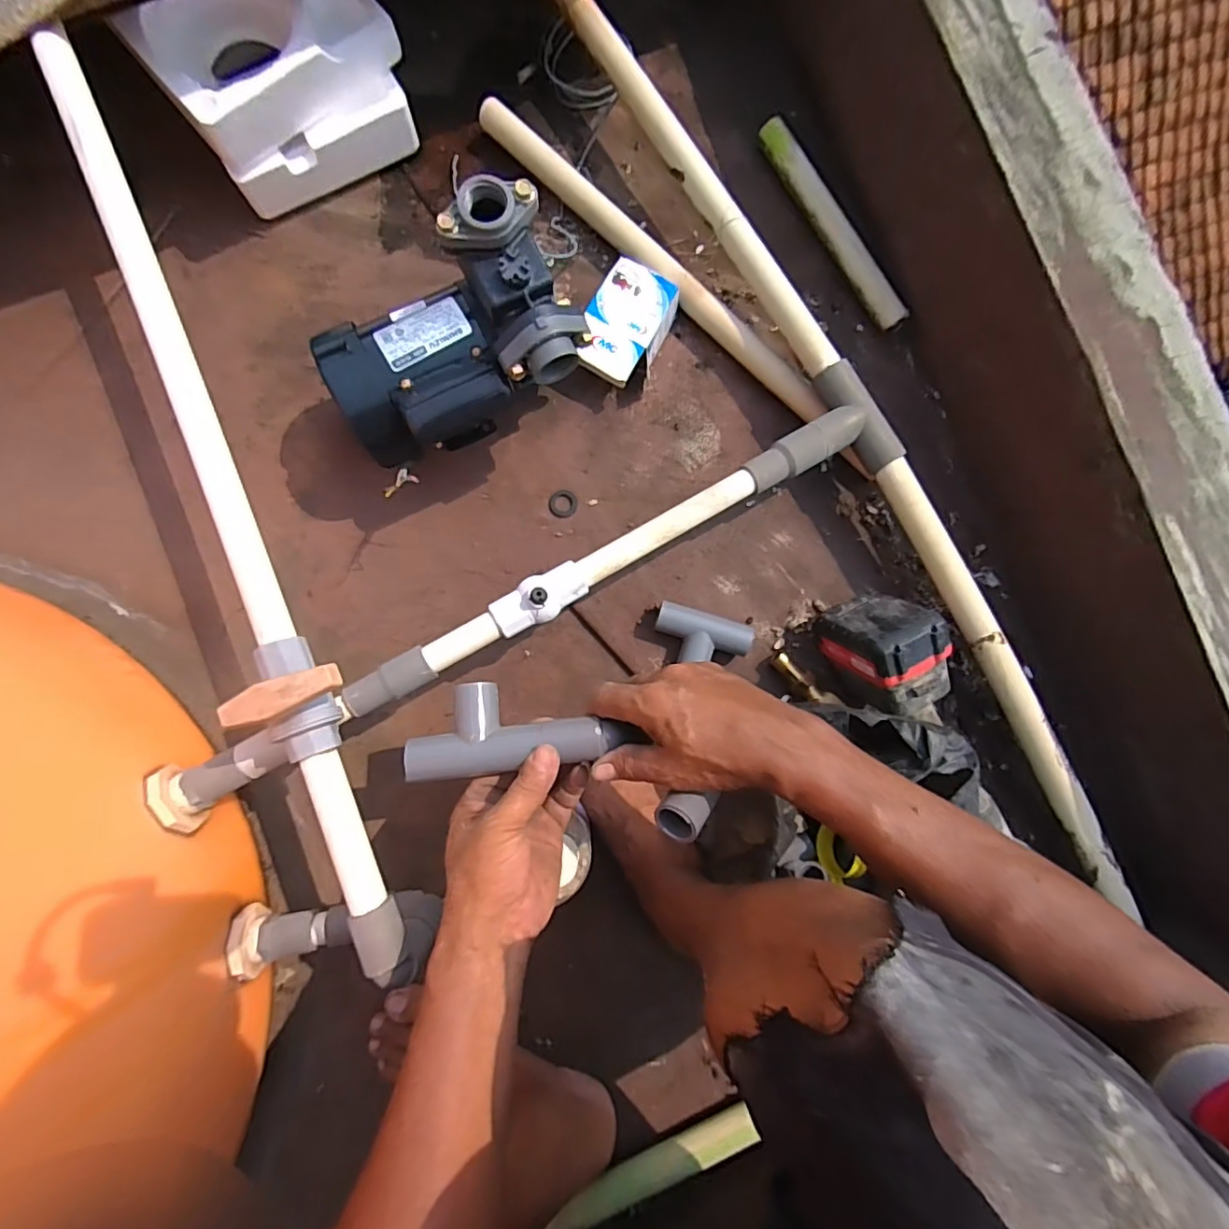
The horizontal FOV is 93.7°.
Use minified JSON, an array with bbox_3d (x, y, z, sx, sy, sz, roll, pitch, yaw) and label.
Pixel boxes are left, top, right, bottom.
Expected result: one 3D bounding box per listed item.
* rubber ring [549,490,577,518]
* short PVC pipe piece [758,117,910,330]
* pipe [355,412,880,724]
[{"bbox_3d":[-0.057,-0.123,0.639,0.031,0.004,0.031,0,85,-3],"label":"rubber ring"},{"bbox_3d":[0.250,-0.451,0.672,0.028,0.034,0.274,-31,88,-5],"label":"short PVC pipe piece"},{"bbox_3d":[0.002,-0.054,0.542,0.573,0.044,0.043,-30,87,-7],"label":"pipe"}]

